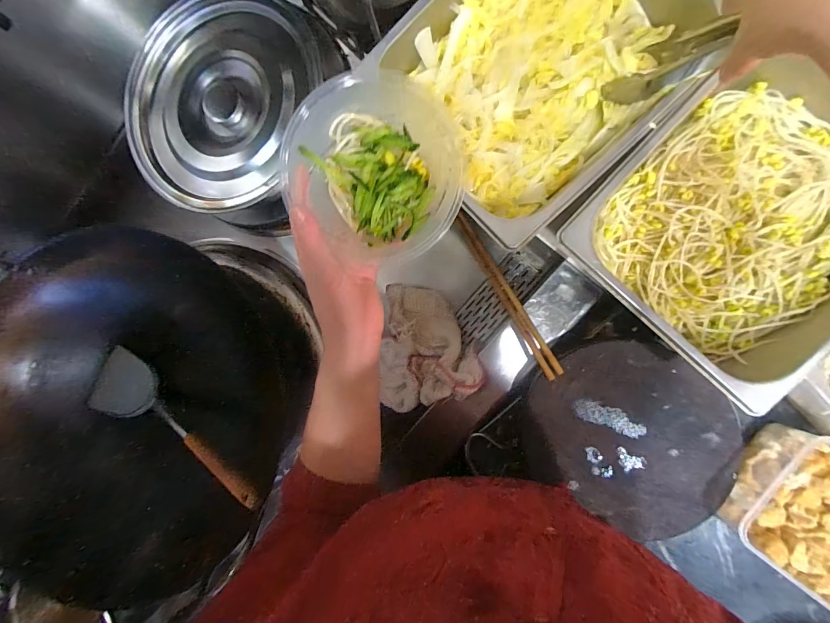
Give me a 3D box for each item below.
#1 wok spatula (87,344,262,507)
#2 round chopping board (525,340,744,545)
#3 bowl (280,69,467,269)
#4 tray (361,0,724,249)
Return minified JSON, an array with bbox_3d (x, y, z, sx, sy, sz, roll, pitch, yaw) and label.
[{"bbox_3d":[-0.359,0.203,0.584,0.060,0.084,0.325,-33,106,7],"label":"wok spatula"},{"bbox_3d":[0.276,0.159,0.483,0.247,0.032,0.213,32,96,6],"label":"round chopping board"},{"bbox_3d":[-0.032,-0.125,0.331,0.144,0.058,0.154,0,92,8],"label":"bowl"},{"bbox_3d":[0.144,-0.277,0.425,0.336,0.083,0.272,-42,86,7],"label":"tray"}]

